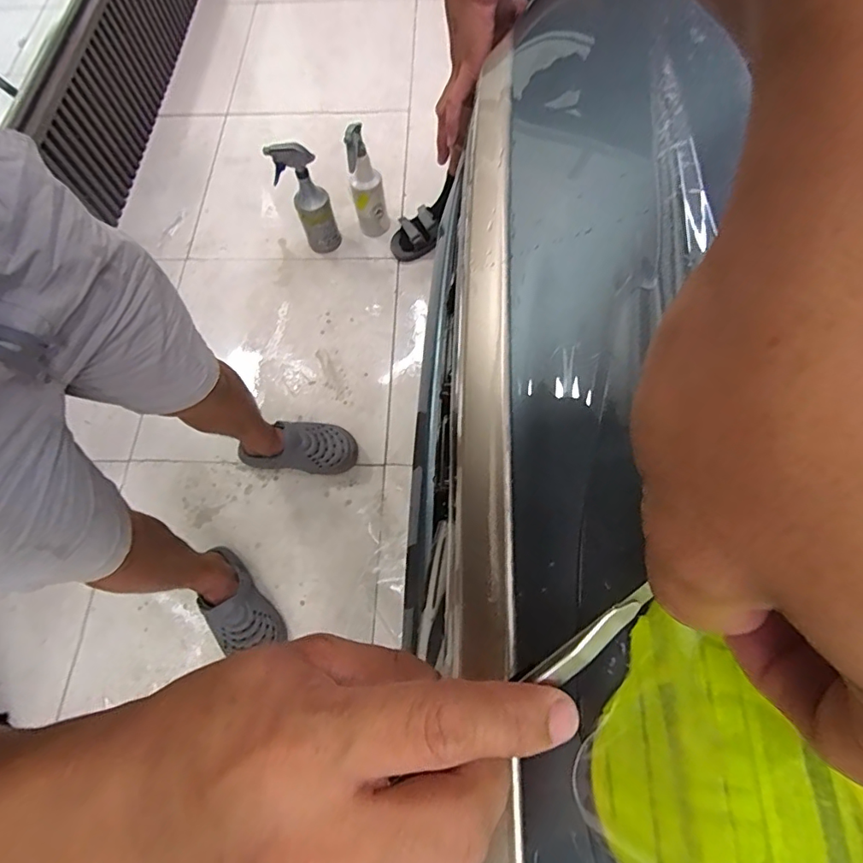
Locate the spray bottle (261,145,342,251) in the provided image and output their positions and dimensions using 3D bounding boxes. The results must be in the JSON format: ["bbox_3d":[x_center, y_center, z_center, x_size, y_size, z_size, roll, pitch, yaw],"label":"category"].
[{"bbox_3d":[-0.332,-0.625,1.291,0.128,0.287,0.124,-14,68,-3],"label":"spray bottle"}]

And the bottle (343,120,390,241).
[{"bbox_3d":[-0.169,-0.655,1.295,0.091,0.307,0.085,-9,68,-1],"label":"bottle"}]

